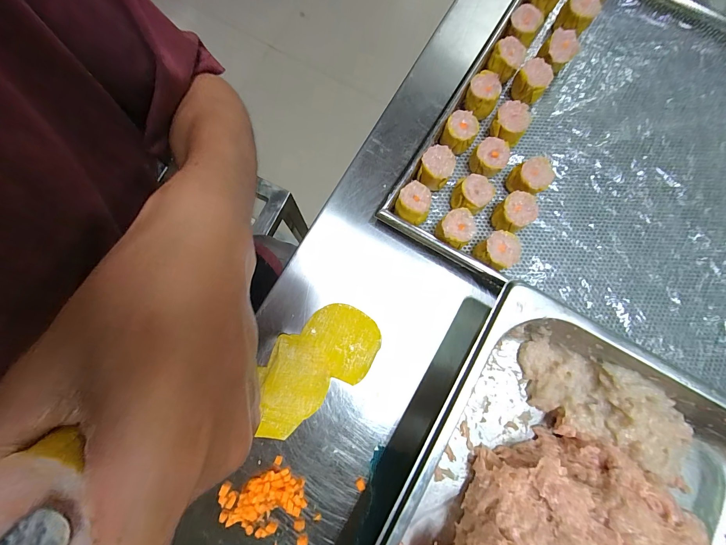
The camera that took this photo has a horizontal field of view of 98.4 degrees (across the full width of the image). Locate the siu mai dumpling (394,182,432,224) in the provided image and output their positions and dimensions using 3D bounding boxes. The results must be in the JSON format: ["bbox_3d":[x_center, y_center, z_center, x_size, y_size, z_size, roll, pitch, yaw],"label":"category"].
[{"bbox_3d":[0.051,-0.070,0.327,0.033,0.034,0.039,11,80,2],"label":"siu mai dumpling"}]

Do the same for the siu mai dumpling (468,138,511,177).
[{"bbox_3d":[0.135,-0.120,0.341,0.034,0.031,0.038,39,82,7],"label":"siu mai dumpling"}]

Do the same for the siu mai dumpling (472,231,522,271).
[{"bbox_3d":[0.135,-0.019,0.316,0.038,0.039,0.035,0,79,0],"label":"siu mai dumpling"}]

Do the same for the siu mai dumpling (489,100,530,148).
[{"bbox_3d":[0.156,-0.158,0.341,0.034,0.029,0.043,23,80,4],"label":"siu mai dumpling"}]

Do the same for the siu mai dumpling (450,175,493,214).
[{"bbox_3d":[0.112,-0.080,0.330,0.037,0.034,0.039,0,79,0],"label":"siu mai dumpling"}]

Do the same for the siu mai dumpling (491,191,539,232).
[{"bbox_3d":[0.155,-0.060,0.327,0.043,0.033,0.033,-34,81,-6],"label":"siu mai dumpling"}]

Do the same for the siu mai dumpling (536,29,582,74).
[{"bbox_3d":[0.218,-0.246,0.352,0.031,0.034,0.038,43,82,7],"label":"siu mai dumpling"}]

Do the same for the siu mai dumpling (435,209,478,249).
[{"bbox_3d":[0.093,-0.042,0.321,0.032,0.037,0.037,37,82,6],"label":"siu mai dumpling"}]

